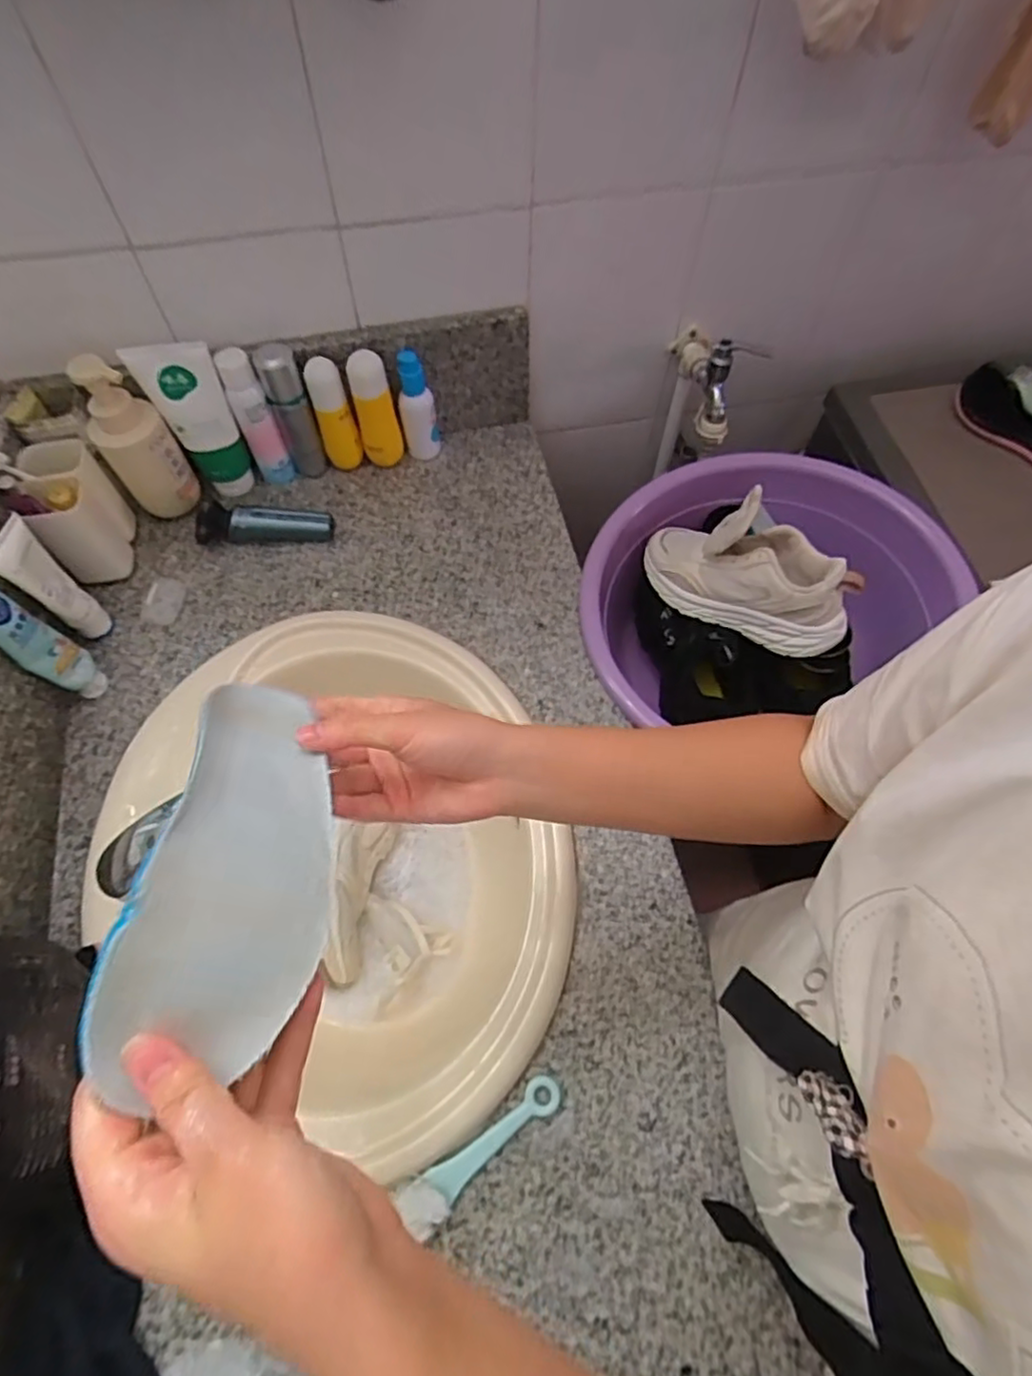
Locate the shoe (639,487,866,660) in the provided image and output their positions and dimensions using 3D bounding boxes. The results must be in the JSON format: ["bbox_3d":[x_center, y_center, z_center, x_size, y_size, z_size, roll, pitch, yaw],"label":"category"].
[{"bbox_3d":[0.266,-0.137,0.738,0.229,0.131,0.095,31,67,13],"label":"shoe"}]

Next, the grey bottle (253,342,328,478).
[{"bbox_3d":[-0.271,-0.333,0.794,0.042,0.163,0.044,-19,65,-10],"label":"grey bottle"}]

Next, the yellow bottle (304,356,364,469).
[{"bbox_3d":[-0.221,-0.328,0.801,0.042,0.141,0.032,-20,65,-11],"label":"yellow bottle"}]

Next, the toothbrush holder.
[{"bbox_3d":[-0.488,-0.196,0.742,0.063,0.120,0.120,-18,65,-10],"label":"toothbrush holder"}]

